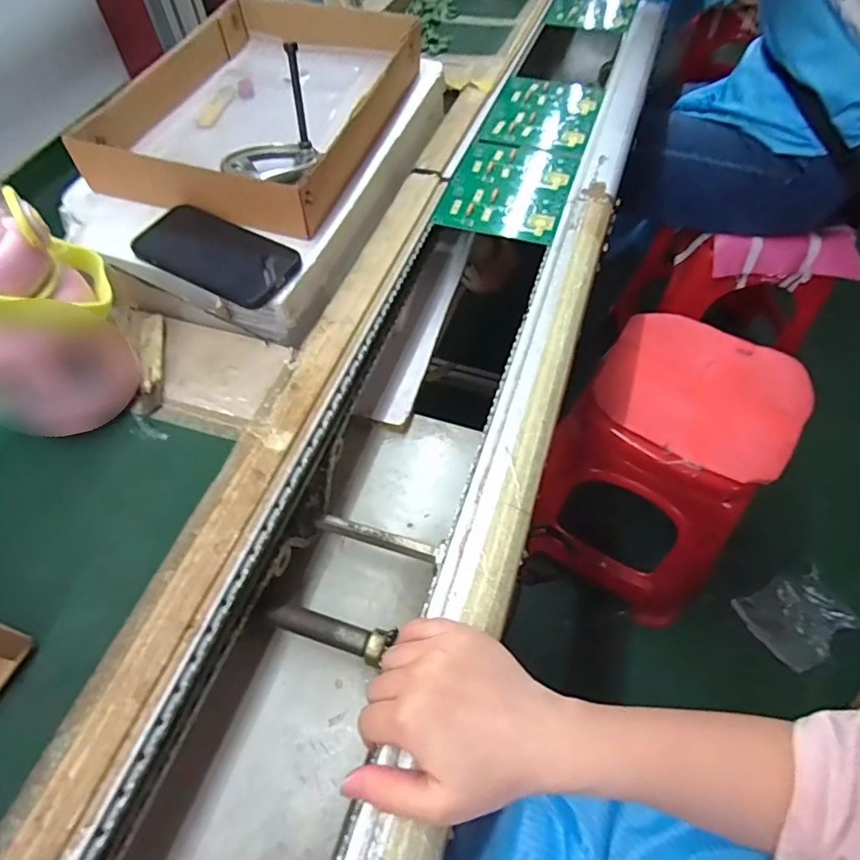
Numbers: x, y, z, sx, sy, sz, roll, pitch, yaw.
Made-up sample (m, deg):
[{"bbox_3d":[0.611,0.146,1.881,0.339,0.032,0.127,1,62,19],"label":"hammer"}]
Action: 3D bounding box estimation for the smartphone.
[{"bbox_3d":[-0.195,-0.162,0.491,0.150,0.010,0.075,26,69,13],"label":"smartphone"}]

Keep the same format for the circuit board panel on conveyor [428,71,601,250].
[{"bbox_3d":[0.117,-0.345,0.656,0.131,0.006,0.324,15,60,13],"label":"circuit board panel on conveyor"}]

